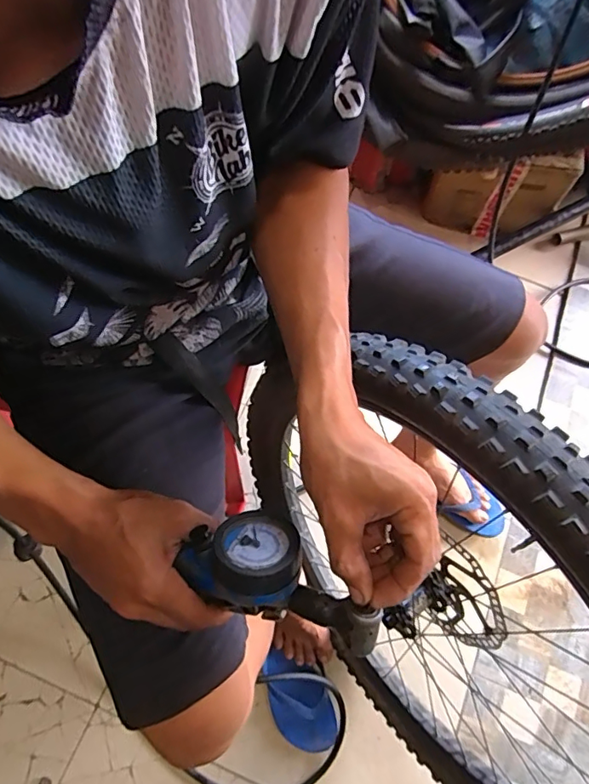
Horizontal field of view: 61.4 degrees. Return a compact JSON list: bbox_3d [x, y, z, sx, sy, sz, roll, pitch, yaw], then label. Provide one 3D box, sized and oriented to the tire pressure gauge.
[{"bbox_3d":[-0.012,0.129,0.351,0.150,0.056,0.070,21,70,16],"label":"tire pressure gauge"}]

